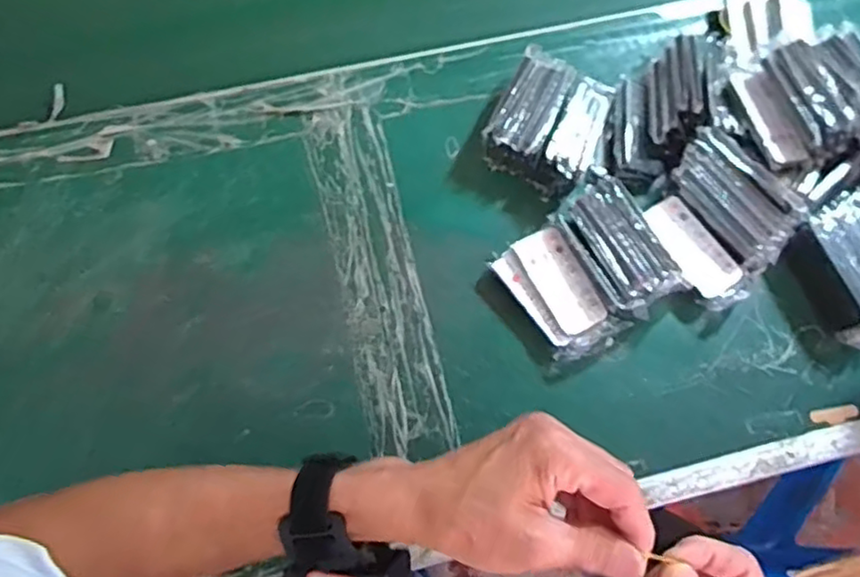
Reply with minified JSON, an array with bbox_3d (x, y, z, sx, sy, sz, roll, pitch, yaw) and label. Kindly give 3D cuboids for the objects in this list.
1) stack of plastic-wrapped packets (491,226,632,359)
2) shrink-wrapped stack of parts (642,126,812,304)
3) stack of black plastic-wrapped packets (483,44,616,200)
[{"bbox_3d":[0.099,0.005,0.509,0.056,0.024,0.102,-31,74,-12],"label":"stack of plastic-wrapped packets"},{"bbox_3d":[0.225,-0.051,0.519,0.102,0.044,0.103,39,74,12],"label":"shrink-wrapped stack of parts"},{"bbox_3d":[0.102,-0.140,0.551,0.088,0.046,0.111,26,72,8],"label":"stack of black plastic-wrapped packets"}]

